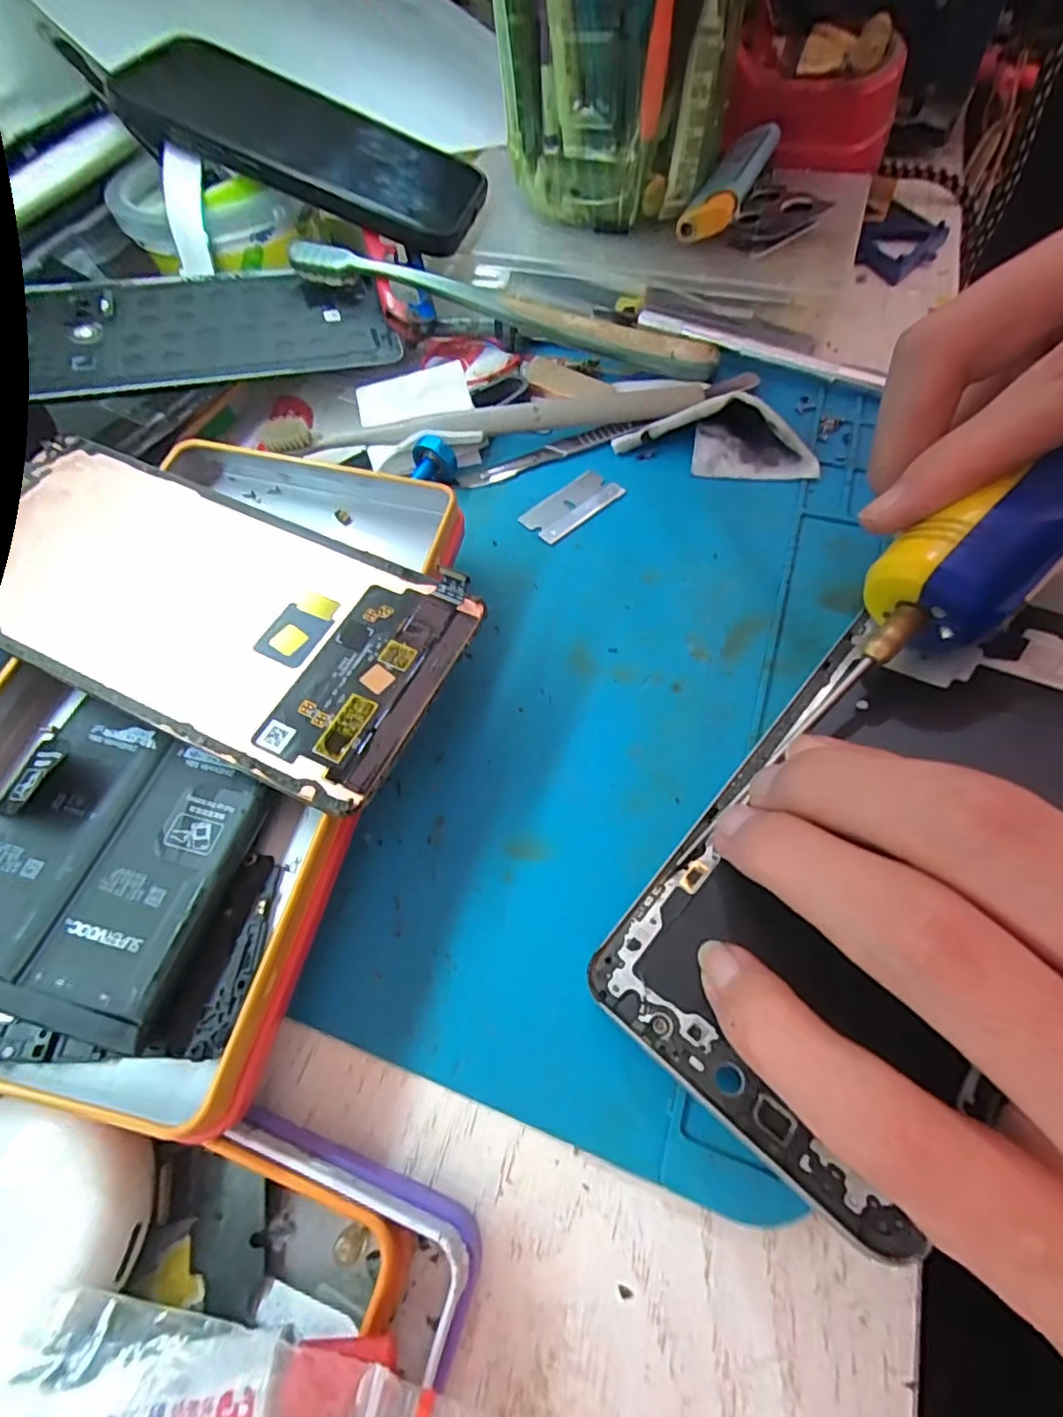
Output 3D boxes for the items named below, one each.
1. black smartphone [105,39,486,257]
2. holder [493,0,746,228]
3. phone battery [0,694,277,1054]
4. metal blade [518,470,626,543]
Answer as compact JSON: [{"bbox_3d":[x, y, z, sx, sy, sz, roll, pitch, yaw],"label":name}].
[{"bbox_3d":[-0.095,-0.241,0.250,0.142,0.018,0.063,18,61,-9],"label":"black smartphone"},{"bbox_3d":[0.040,-0.252,0.243,0.078,0.083,0.072,28,66,18],"label":"holder"},{"bbox_3d":[-0.099,0.034,0.135,0.060,0.004,0.066,13,60,7],"label":"phone battery"},{"bbox_3d":[0.015,-0.077,0.218,0.038,0.004,0.019,-40,65,-17],"label":"metal blade"}]

